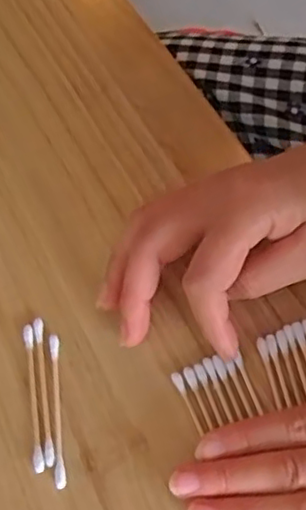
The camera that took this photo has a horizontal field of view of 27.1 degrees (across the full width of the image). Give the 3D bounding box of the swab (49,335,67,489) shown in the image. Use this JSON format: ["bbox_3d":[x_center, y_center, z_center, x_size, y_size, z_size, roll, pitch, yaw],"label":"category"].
[{"bbox_3d":[-0.045,0.071,0.296,0.005,0.004,0.071,-7,62,-2],"label":"swab"}]

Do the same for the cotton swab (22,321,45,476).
[{"bbox_3d":[-0.057,0.065,0.299,0.005,0.004,0.071,-9,62,-3],"label":"cotton swab"}]

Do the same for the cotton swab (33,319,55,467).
[{"bbox_3d":[-0.052,0.063,0.300,0.005,0.004,0.071,-9,62,-3],"label":"cotton swab"}]

